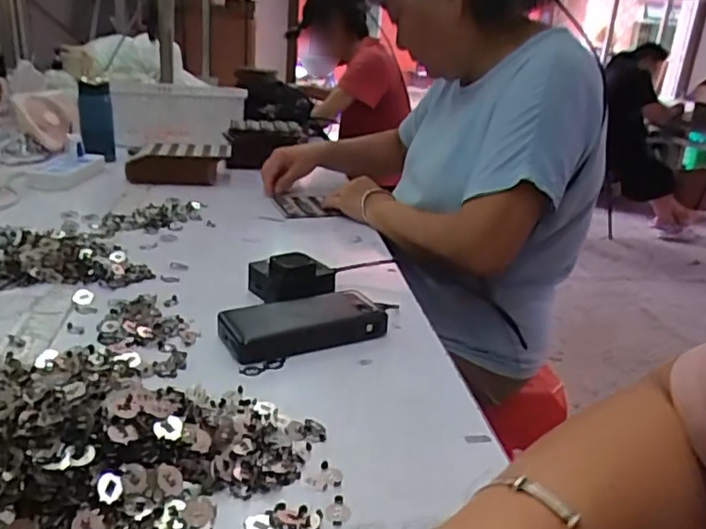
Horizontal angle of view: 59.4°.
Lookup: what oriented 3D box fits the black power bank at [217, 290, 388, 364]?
[{"bbox_3d":[-0.047,0.056,0.600,0.156,0.027,0.070,-8,24,-28],"label":"black power bank"}]

